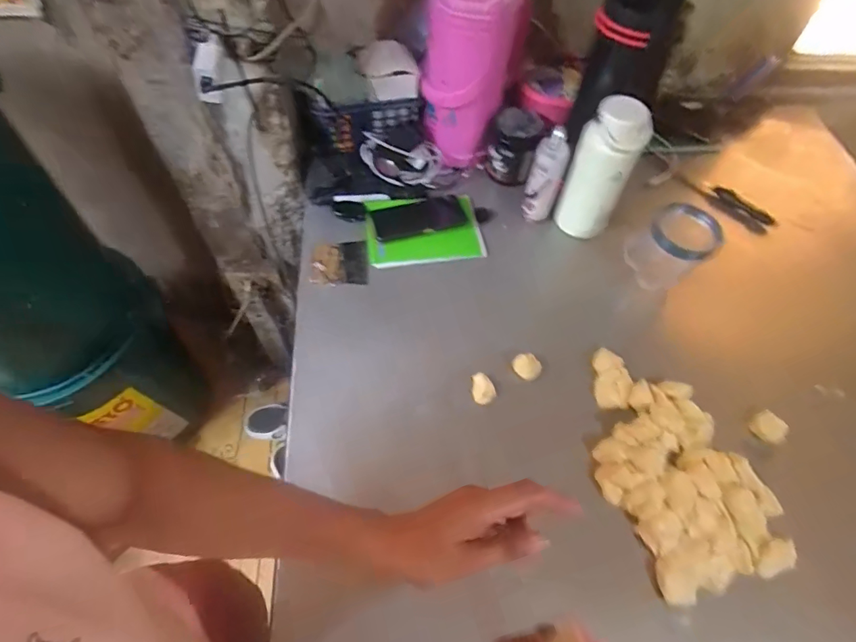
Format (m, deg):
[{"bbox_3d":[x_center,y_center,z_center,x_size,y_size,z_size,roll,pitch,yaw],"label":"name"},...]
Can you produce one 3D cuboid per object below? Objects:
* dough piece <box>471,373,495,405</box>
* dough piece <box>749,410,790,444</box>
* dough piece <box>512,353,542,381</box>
[{"bbox_3d":[0.081,0.099,0.679,0.034,0.011,0.042,-9,59,-8],"label":"dough piece"},{"bbox_3d":[0.489,0.152,0.659,0.033,0.026,0.044,-23,62,-16],"label":"dough piece"},{"bbox_3d":[0.151,0.069,0.702,0.040,0.019,0.037,1,58,-2],"label":"dough piece"}]

